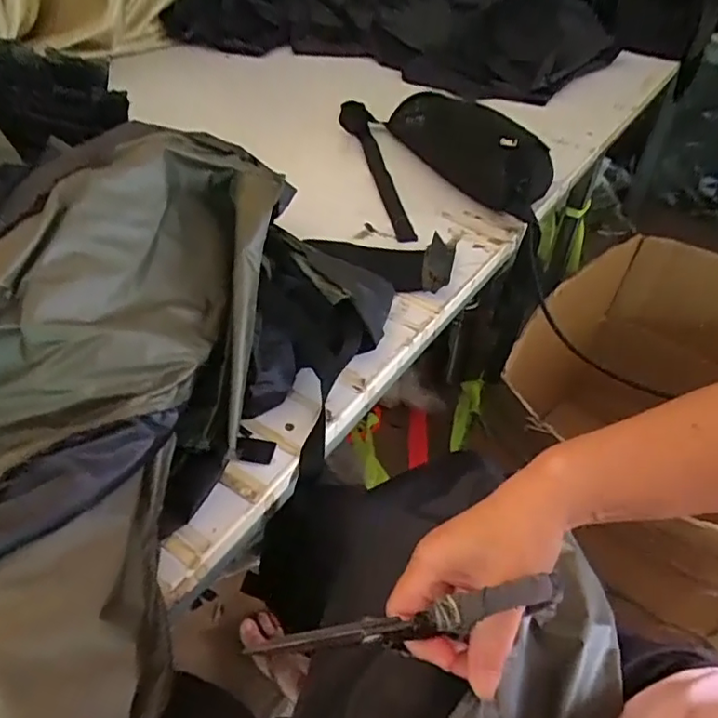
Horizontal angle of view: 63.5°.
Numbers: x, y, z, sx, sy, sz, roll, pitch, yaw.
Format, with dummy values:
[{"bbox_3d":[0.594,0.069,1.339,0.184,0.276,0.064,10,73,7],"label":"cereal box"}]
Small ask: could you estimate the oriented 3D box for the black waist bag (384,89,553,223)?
[{"bbox_3d":[0.149,-0.314,0.831,0.130,0.089,0.282,-24,52,-24],"label":"black waist bag"}]

